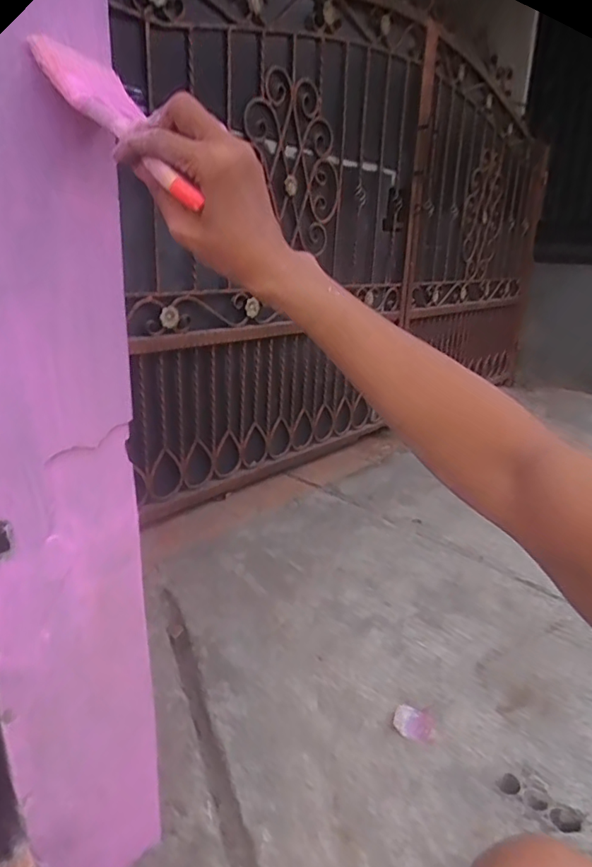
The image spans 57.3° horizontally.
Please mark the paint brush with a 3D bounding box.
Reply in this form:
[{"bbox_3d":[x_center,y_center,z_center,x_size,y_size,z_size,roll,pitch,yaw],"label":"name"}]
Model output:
[{"bbox_3d":[-0.115,-0.216,0.380,0.066,0.015,0.182,-20,64,-48],"label":"paint brush"}]

